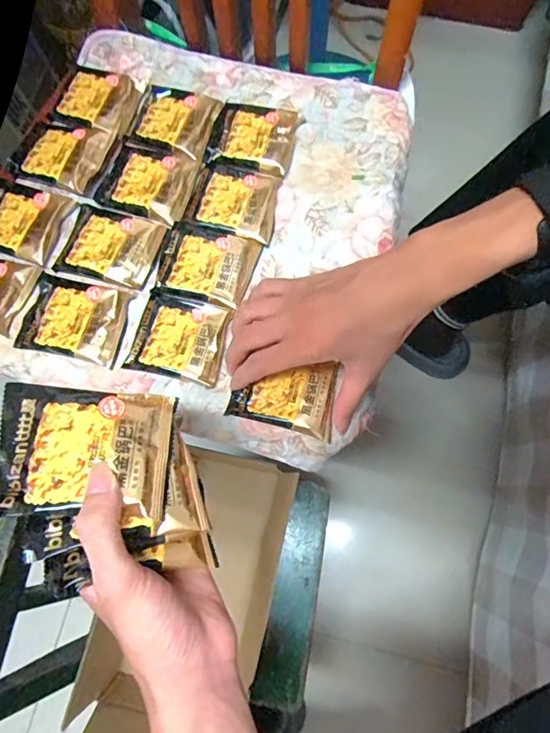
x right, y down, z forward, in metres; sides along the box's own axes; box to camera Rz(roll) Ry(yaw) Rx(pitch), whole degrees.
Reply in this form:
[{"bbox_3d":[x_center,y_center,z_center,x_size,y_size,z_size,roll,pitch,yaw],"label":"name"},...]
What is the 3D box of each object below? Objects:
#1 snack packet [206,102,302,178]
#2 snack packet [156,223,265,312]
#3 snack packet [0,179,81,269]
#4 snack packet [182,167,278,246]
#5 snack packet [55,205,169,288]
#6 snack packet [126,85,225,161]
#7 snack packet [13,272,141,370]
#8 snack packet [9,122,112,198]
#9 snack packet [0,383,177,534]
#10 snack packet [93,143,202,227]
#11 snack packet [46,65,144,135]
[{"bbox_3d":[-0.023,-0.241,0.479,0.086,0.011,0.078,13,75,5],"label":"snack packet"},{"bbox_3d":[-0.064,-0.098,0.437,0.086,0.013,0.073,14,76,5],"label":"snack packet"},{"bbox_3d":[-0.250,-0.143,0.458,0.085,0.016,0.076,16,76,6],"label":"snack packet"},{"bbox_3d":[-0.041,-0.165,0.458,0.084,0.012,0.076,10,75,4],"label":"snack packet"},{"bbox_3d":[-0.162,-0.118,0.446,0.092,0.014,0.075,17,76,6],"label":"snack packet"},{"bbox_3d":[-0.107,-0.261,0.488,0.084,0.011,0.078,15,76,6],"label":"snack packet"},{"bbox_3d":[-0.185,-0.045,0.425,0.093,0.014,0.074,12,75,5],"label":"snack packet"},{"bbox_3d":[-0.221,-0.220,0.475,0.089,0.015,0.076,15,76,6],"label":"snack packet"},{"bbox_3d":[-0.111,0.046,0.265,0.094,0.013,0.075,6,60,-8],"label":"snack packet"},{"bbox_3d":[-0.129,-0.191,0.467,0.087,0.010,0.079,19,76,7],"label":"snack packet"},{"bbox_3d":[-0.193,-0.290,0.496,0.087,0.012,0.074,19,76,6],"label":"snack packet"}]

